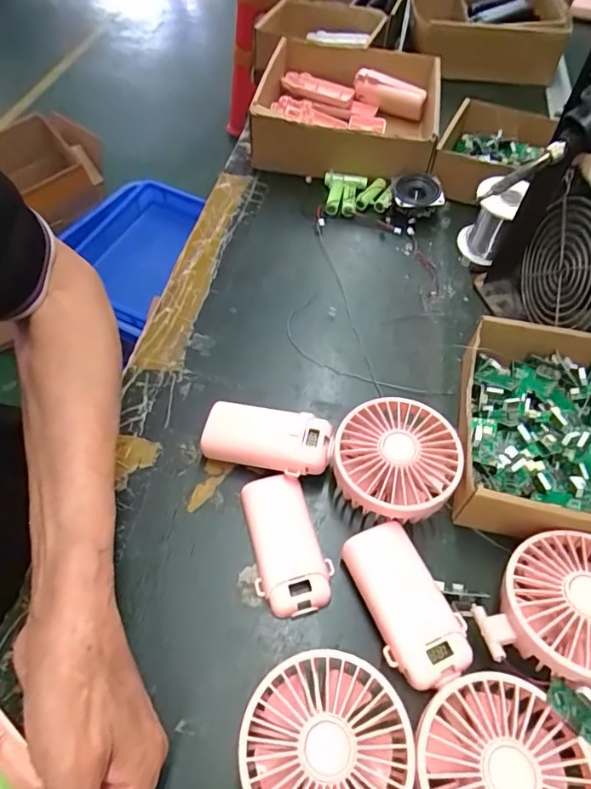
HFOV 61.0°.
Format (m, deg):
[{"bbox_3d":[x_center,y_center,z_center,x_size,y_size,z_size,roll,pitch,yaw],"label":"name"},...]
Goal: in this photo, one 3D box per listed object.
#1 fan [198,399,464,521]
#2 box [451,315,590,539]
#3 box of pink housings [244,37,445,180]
[{"bbox_3d":[0.025,0.035,0.373,0.180,0.042,0.084,18,57,9],"label":"fan"},{"bbox_3d":[0.196,0.028,0.381,0.146,0.050,0.168,15,56,7],"label":"box"},{"bbox_3d":[0.067,-0.353,0.630,0.228,0.074,0.221,14,56,6],"label":"box of pink housings"}]

